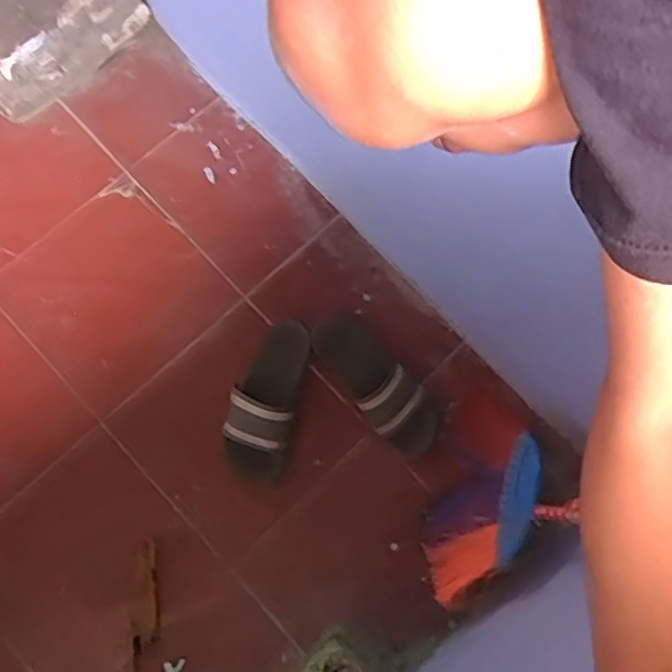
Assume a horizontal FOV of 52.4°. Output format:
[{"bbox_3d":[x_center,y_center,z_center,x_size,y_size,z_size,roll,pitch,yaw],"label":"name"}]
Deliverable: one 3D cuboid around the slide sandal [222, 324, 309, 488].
[{"bbox_3d":[-0.114,0.102,1.126,0.109,0.073,0.278,13,77,-2],"label":"slide sandal"}]

